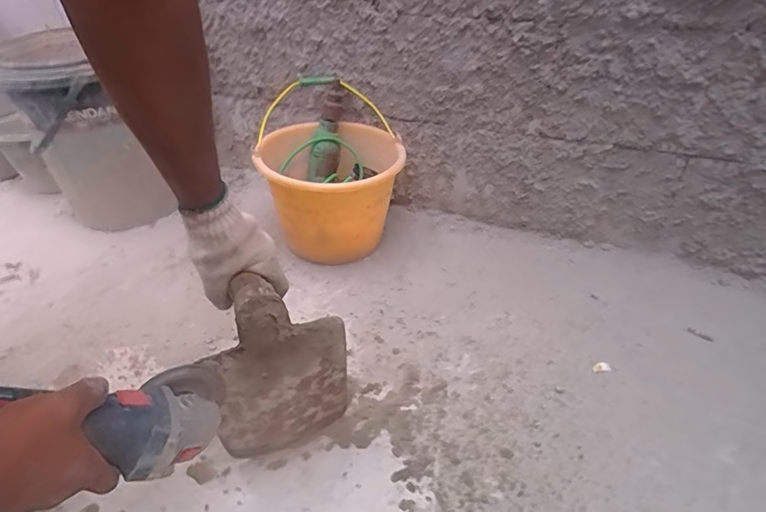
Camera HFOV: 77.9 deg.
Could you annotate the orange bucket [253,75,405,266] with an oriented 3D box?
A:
[{"bbox_3d":[-0.106,-0.176,0.979,0.265,0.265,0.303,-7,39,-4],"label":"orange bucket"}]

